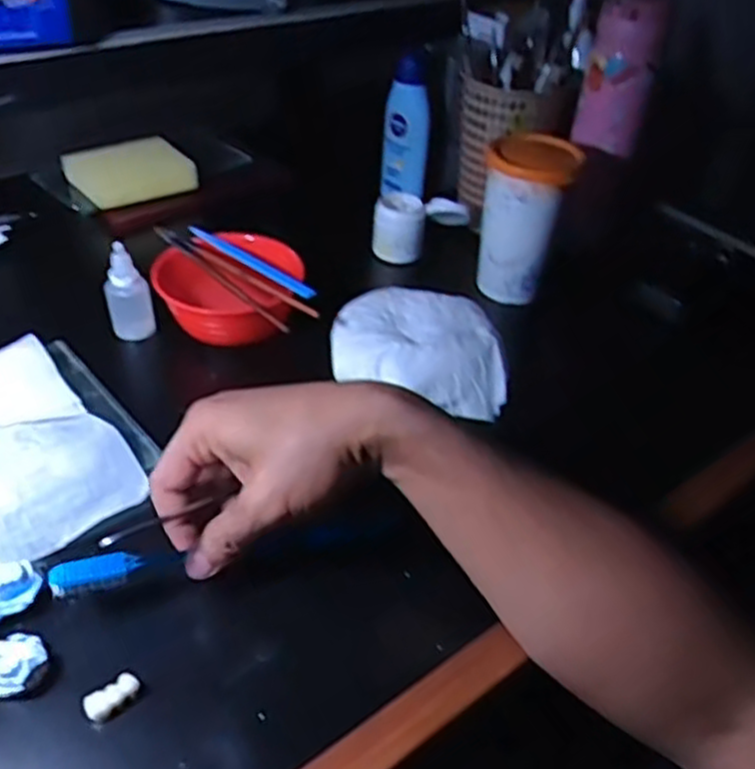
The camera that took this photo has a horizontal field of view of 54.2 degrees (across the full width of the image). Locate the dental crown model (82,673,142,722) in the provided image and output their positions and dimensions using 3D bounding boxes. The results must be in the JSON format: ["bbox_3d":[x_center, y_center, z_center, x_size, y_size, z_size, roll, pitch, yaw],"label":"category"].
[{"bbox_3d":[-0.128,0.152,0.358,0.025,0.009,0.013,-27,50,-32],"label":"dental crown model"}]

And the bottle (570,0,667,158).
[{"bbox_3d":[0.205,-0.264,0.627,0.050,0.129,0.044,13,41,8],"label":"bottle"}]

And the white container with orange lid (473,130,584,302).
[{"bbox_3d":[0.122,-0.138,0.626,0.073,0.126,0.072,13,41,8],"label":"white container with orange lid"}]

